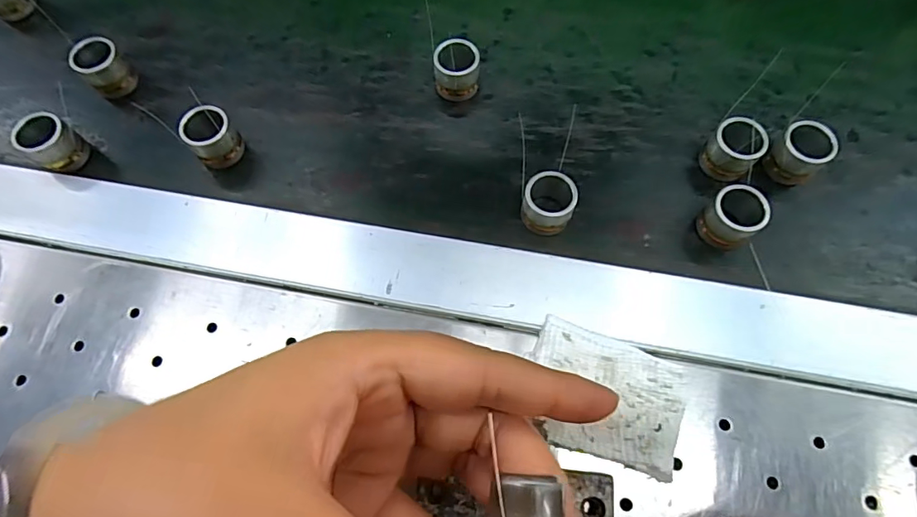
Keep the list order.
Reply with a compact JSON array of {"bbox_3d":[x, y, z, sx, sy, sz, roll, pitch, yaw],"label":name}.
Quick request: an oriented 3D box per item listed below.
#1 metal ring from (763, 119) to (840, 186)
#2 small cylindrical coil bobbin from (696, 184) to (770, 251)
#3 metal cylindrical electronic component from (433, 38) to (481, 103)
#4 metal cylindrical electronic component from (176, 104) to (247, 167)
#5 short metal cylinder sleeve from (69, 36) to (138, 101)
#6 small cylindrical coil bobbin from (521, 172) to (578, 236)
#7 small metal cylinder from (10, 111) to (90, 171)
[{"bbox_3d":[0.174,-0.053,0.255,0.024,0.024,0.024,0,70,1],"label":"metal ring"},{"bbox_3d":[0.131,-0.018,0.242,0.024,0.027,0.023,0,70,1],"label":"small cylindrical coil bobbin"},{"bbox_3d":[-0.001,-0.105,0.280,0.024,0.026,0.021,9,70,5],"label":"metal cylindrical electronic component"},{"bbox_3d":[-0.134,-0.067,0.270,0.025,0.024,0.024,0,70,1],"label":"metal cylindrical electronic component"},{"bbox_3d":[-0.205,-0.109,0.287,0.025,0.024,0.022,-3,70,0],"label":"short metal cylinder sleeve"},{"bbox_3d":[0.045,-0.026,0.248,0.025,0.027,0.024,0,70,1],"label":"small cylindrical coil bobbin"},{"bbox_3d":[-0.222,-0.063,0.272,0.021,0.024,0.024,33,74,12],"label":"small metal cylinder"}]

